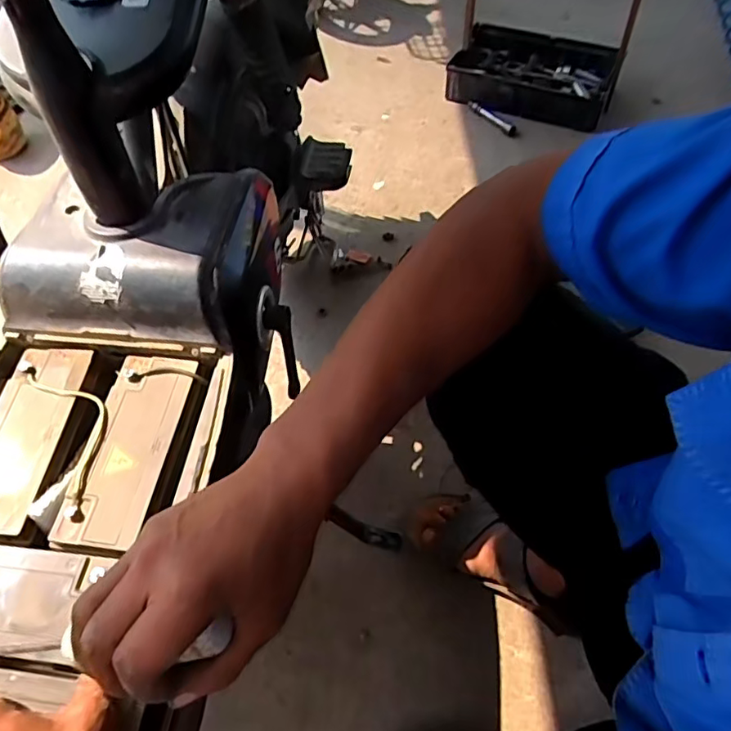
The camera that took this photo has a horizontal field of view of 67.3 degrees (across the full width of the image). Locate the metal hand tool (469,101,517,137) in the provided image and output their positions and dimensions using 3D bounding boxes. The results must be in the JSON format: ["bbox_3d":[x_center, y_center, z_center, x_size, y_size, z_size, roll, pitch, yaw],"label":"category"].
[{"bbox_3d":[0.251,-0.492,1.097,0.118,0.024,0.019,38,66,23],"label":"metal hand tool"}]

